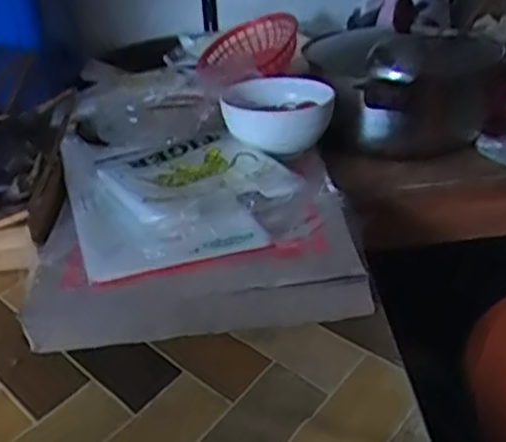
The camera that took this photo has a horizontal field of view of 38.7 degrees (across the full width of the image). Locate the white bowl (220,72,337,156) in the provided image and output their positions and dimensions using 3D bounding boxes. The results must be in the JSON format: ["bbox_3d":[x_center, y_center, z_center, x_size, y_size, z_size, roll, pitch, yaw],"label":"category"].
[{"bbox_3d":[0.030,-0.126,0.816,0.123,0.058,0.126,-4,27,4],"label":"white bowl"}]

